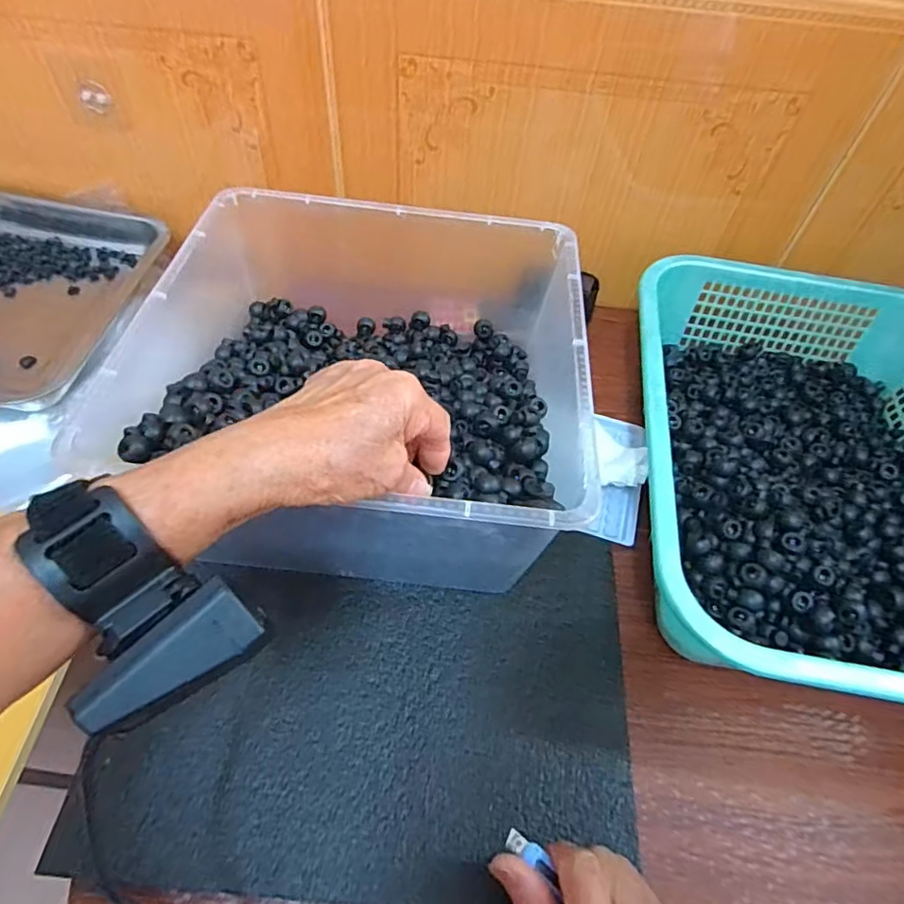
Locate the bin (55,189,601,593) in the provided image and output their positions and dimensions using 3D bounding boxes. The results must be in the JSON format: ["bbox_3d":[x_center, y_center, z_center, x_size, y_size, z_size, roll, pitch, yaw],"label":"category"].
[{"bbox_3d":[-0.057,-0.074,0.458,0.294,0.132,0.351,3,55,-2],"label":"bin"}]

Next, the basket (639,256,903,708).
[{"bbox_3d":[0.290,0.008,0.472,0.291,0.099,0.377,9,55,3],"label":"basket"}]

